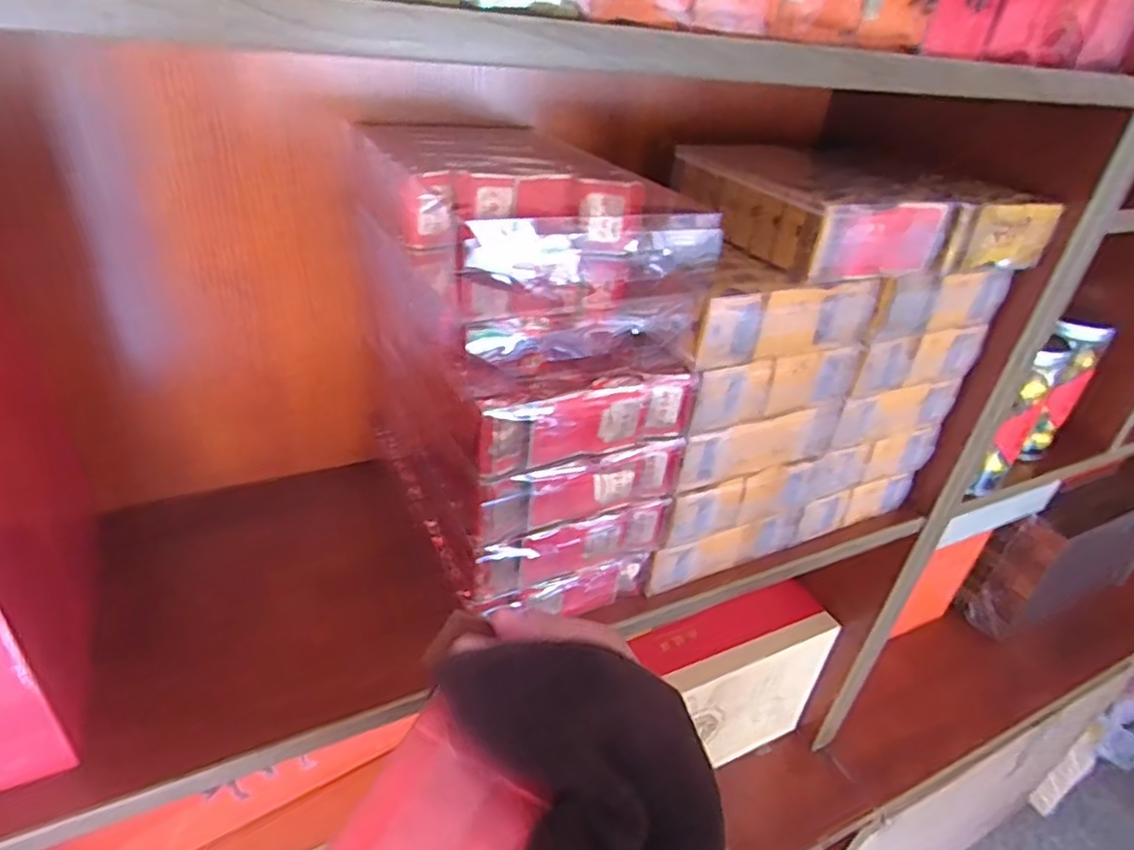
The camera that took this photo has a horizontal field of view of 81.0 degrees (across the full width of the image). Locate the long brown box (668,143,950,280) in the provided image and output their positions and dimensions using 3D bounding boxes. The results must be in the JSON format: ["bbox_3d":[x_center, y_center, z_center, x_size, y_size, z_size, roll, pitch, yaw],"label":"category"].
[{"bbox_3d":[0.200,-0.187,0.564,0.144,0.054,0.189,-10,36,-24],"label":"long brown box"}]

